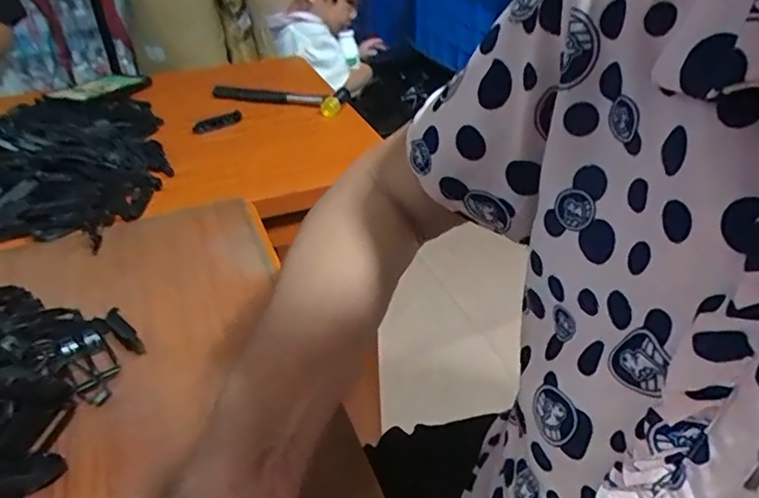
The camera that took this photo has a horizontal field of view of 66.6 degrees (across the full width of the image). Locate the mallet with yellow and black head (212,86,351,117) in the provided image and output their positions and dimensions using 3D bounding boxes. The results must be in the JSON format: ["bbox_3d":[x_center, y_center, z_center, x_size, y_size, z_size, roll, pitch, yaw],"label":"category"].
[{"bbox_3d":[-0.161,-0.243,0.911,0.234,0.034,0.052,16,38,20],"label":"mallet with yellow and black head"}]

